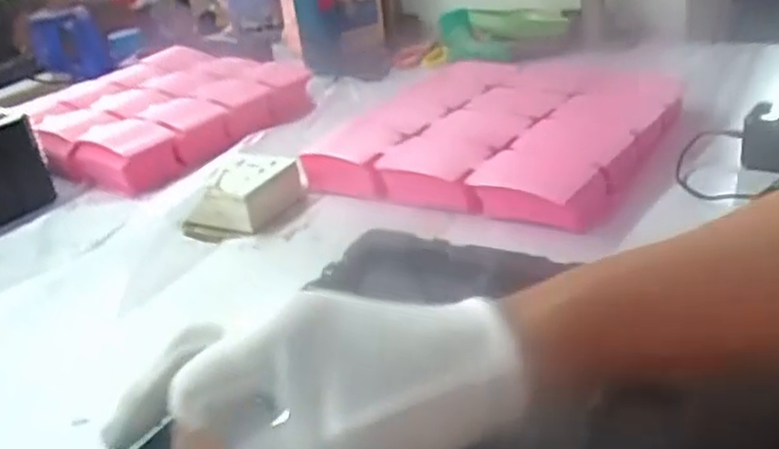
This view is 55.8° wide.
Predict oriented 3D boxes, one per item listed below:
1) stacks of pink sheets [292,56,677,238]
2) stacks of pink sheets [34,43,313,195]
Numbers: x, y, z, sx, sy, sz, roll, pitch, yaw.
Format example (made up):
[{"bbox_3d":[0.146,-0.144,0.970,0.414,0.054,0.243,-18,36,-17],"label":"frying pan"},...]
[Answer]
[{"bbox_3d":[0.120,-0.099,0.772,0.310,0.050,0.318,14,35,35],"label":"stacks of pink sheets"},{"bbox_3d":[-0.308,-0.152,0.976,0.295,0.051,0.326,11,33,32],"label":"stacks of pink sheets"}]

